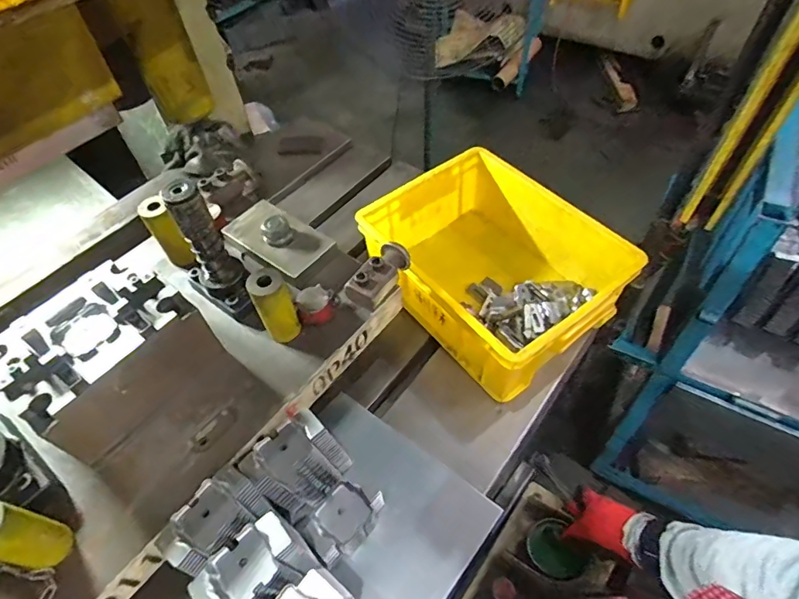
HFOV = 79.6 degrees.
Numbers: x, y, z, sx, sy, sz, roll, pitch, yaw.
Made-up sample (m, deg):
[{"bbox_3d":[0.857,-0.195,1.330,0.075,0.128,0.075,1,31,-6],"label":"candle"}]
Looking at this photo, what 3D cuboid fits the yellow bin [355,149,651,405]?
[{"bbox_3d":[0.139,-0.048,0.740,0.266,0.156,0.346,-33,57,-20],"label":"yellow bin"}]

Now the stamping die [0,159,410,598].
[{"bbox_3d":[-0.304,0.058,0.510,0.322,0.201,0.638,31,60,25],"label":"stamping die"}]

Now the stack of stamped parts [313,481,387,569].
[{"bbox_3d":[-0.059,0.251,0.548,0.059,0.048,0.094,32,61,25],"label":"stack of stamped parts"}]

